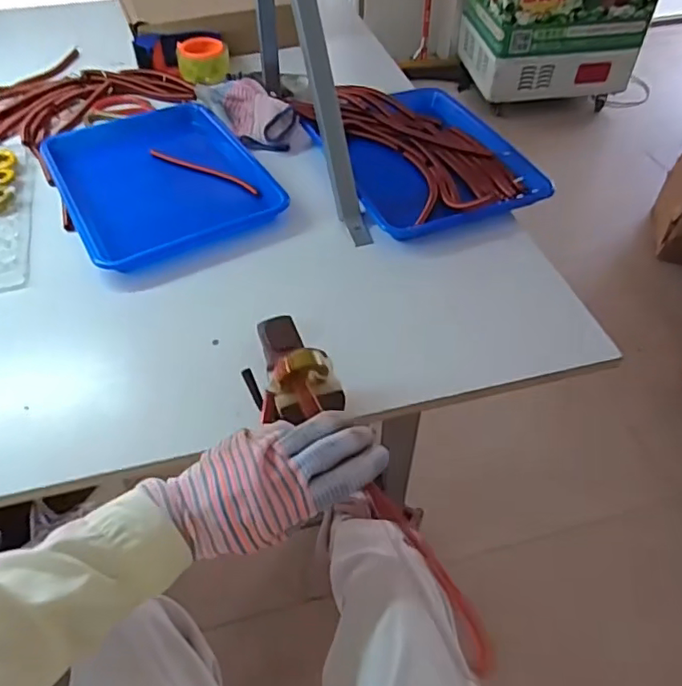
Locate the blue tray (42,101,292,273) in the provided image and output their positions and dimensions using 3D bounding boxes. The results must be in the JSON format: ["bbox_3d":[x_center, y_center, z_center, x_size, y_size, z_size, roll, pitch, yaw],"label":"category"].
[{"bbox_3d":[-0.253,-0.230,0.787,0.245,0.028,0.313,-25,53,-19],"label":"blue tray"}]

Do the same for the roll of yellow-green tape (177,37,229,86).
[{"bbox_3d":[-0.239,-0.490,0.994,0.088,0.047,0.086,-7,49,-6],"label":"roll of yellow-green tape"}]

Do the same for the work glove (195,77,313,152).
[{"bbox_3d":[-0.143,-0.354,0.878,0.090,0.055,0.200,-37,58,-27],"label":"work glove"}]

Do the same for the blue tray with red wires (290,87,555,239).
[{"bbox_3d":[0.108,-0.274,0.811,0.241,0.040,0.352,-16,51,-13],"label":"blue tray with red wires"}]

